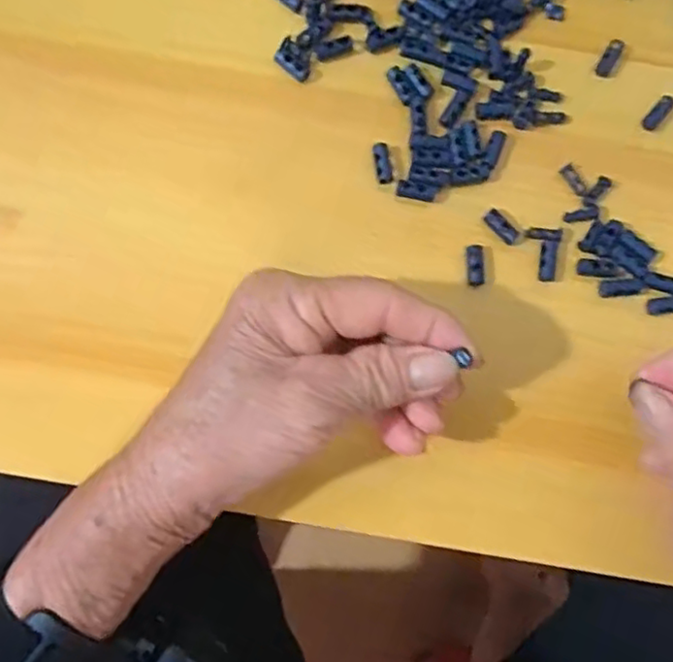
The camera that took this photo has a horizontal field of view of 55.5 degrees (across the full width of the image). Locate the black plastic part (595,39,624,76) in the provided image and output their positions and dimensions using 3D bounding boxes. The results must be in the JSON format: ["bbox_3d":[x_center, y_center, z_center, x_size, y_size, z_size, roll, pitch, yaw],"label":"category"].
[{"bbox_3d":[0.137,-0.137,0.319,0.008,0.004,0.022,29,77,2],"label":"black plastic part"}]

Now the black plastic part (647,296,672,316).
[{"bbox_3d":[0.155,-0.012,0.296,0.021,0.005,0.008,-7,79,-6],"label":"black plastic part"}]

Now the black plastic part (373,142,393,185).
[{"bbox_3d":[0.022,-0.078,0.301,0.007,0.004,0.020,-10,92,-3],"label":"black plastic part"}]

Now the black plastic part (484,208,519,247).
[{"bbox_3d":[0.077,-0.049,0.298,0.008,0.005,0.018,-41,84,-12],"label":"black plastic part"}]

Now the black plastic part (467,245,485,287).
[{"bbox_3d":[0.064,-0.030,0.294,0.008,0.007,0.019,1,78,-5],"label":"black plastic part"}]

